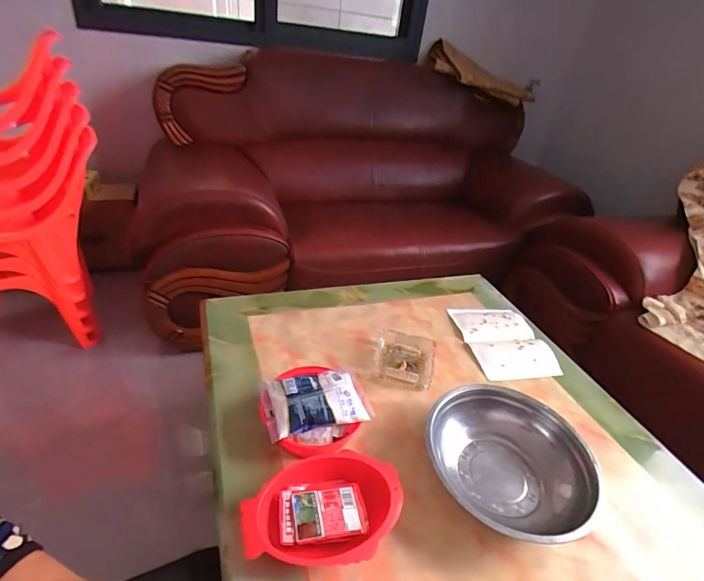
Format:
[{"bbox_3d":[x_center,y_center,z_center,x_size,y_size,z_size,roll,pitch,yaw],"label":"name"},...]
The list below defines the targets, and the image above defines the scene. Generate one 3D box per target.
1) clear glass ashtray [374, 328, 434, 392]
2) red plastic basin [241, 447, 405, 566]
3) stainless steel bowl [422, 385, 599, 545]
[{"bbox_3d":[0.110,0.143,0.853,0.115,0.032,0.132,11,33,7],"label":"clear glass ashtray"},{"bbox_3d":[-0.036,0.306,0.560,0.214,0.053,0.141,-8,36,-22],"label":"red plastic basin"},{"bbox_3d":[0.238,0.265,0.642,0.236,0.090,0.242,5,33,-3],"label":"stainless steel bowl"}]

